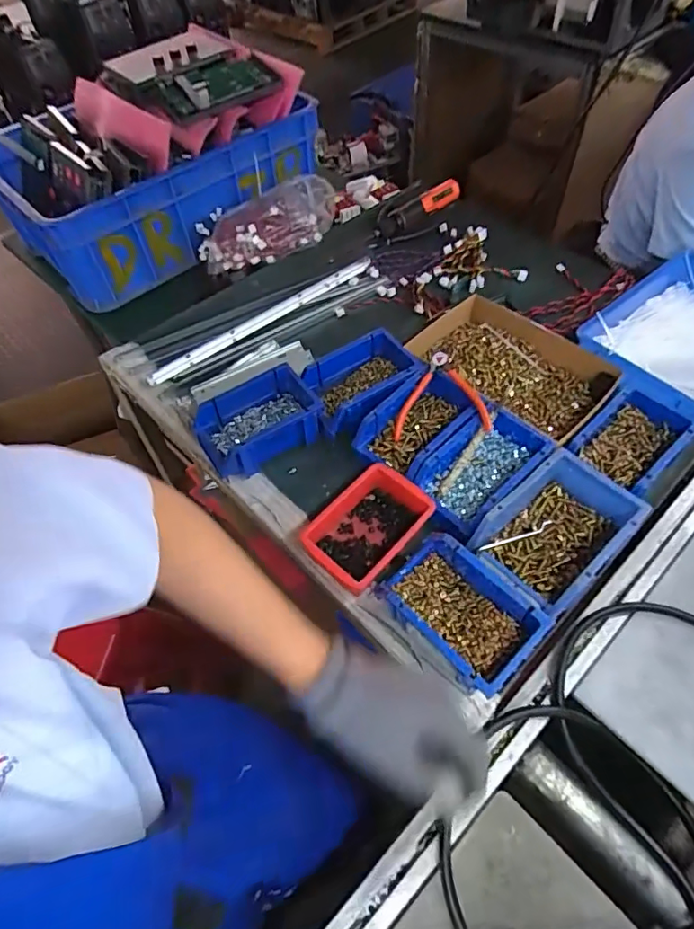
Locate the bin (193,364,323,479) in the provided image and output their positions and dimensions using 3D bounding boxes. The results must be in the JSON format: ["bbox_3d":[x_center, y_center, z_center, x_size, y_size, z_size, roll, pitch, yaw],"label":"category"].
[{"bbox_3d":[-0.122,-0.060,0.727,0.162,0.066,0.108,-24,61,-12],"label":"bin"}]

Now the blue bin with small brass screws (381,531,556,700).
[{"bbox_3d":[0.124,0.156,0.569,0.108,0.073,0.153,-38,64,-19],"label":"blue bin with small brass screws"}]

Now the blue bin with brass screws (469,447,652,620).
[{"bbox_3d":[0.243,0.076,0.609,0.172,0.073,0.121,-39,65,-19],"label":"blue bin with brass screws"}]

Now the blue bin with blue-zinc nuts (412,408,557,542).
[{"bbox_3d":[0.167,0.003,0.665,0.171,0.058,0.112,-37,64,-18],"label":"blue bin with blue-zinc nuts"}]

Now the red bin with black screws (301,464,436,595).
[{"bbox_3d":[0.023,0.075,0.645,0.150,0.048,0.117,-41,65,-20],"label":"red bin with black screws"}]

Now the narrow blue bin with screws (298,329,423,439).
[{"bbox_3d":[0.023,-0.107,0.758,0.156,0.077,0.113,-28,61,-14],"label":"narrow blue bin with screws"}]

